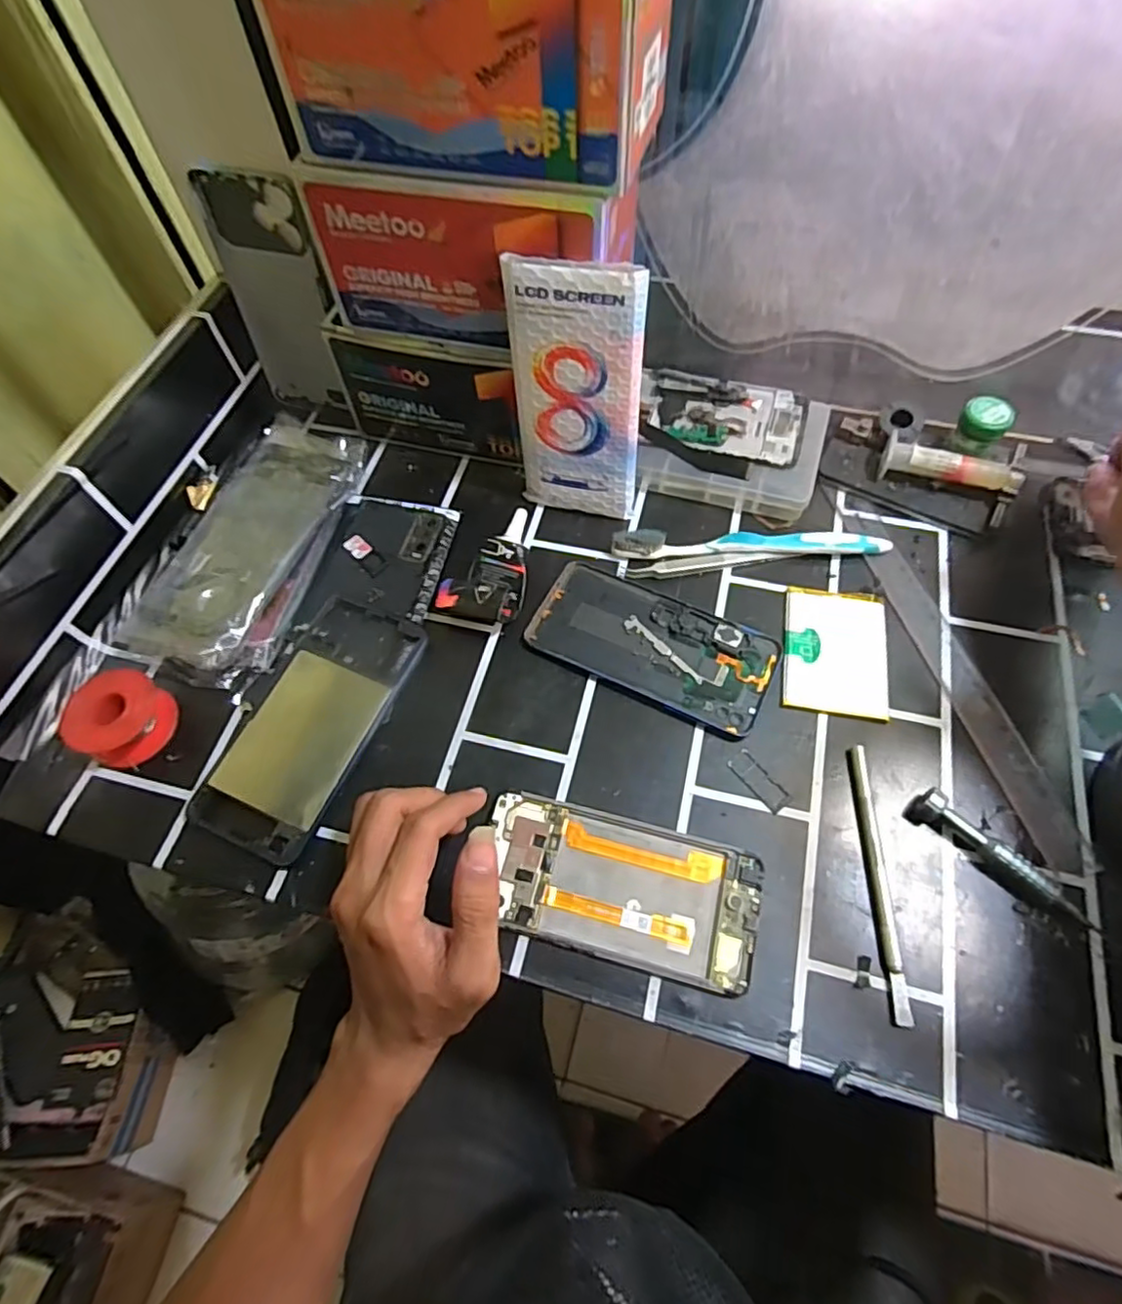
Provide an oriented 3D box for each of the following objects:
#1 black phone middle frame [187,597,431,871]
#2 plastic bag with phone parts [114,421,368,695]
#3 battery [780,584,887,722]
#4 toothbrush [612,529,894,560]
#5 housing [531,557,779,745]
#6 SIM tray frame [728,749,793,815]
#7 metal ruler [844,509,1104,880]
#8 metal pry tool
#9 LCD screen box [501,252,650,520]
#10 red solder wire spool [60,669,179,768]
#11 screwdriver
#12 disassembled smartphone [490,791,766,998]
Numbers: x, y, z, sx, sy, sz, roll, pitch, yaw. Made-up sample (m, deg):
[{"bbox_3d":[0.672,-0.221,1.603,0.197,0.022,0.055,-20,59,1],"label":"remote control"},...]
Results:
[{"bbox_3d":[-0.151,0.042,0.391,0.076,0.009,0.157,21,66,12],"label":"black phone middle frame"},{"bbox_3d":[-0.209,-0.088,0.443,0.095,0.034,0.223,11,64,7],"label":"plastic bag with phone parts"},{"bbox_3d":[0.174,-0.002,0.405,0.061,0.004,0.087,10,64,7],"label":"battery"},{"bbox_3d":[0.129,-0.075,0.441,0.185,0.015,0.018,0,63,2],"label":"toothbrush"},{"bbox_3d":[0.059,-0.006,0.413,0.152,0.004,0.075,25,67,13],"label":"housing"},{"bbox_3d":[0.115,0.074,0.368,0.015,0.004,0.039,-35,67,-15],"label":"SIM tray frame"},{"bbox_3d":[0.243,0.009,0.397,0.030,0.007,0.253,-14,63,-7],"label":"metal ruler"},{"bbox_3d":[0.169,0.119,0.341,0.010,0.007,0.138,1,63,2],"label":"metal pry tool"},{"bbox_3d":[0.010,-0.156,0.407,0.081,0.165,0.012,11,53,11],"label":"LCD screen box"},{"bbox_3d":[-0.269,0.039,0.390,0.047,0.029,0.052,25,67,14],"label":"red solder wire spool"},{"bbox_3d":[0.232,0.111,0.337,0.097,0.015,0.017,40,71,19],"label":"screwdriver"},{"bbox_3d":[0.031,0.125,0.343,0.144,0.007,0.072,13,65,8],"label":"disassembled smartphone"}]

